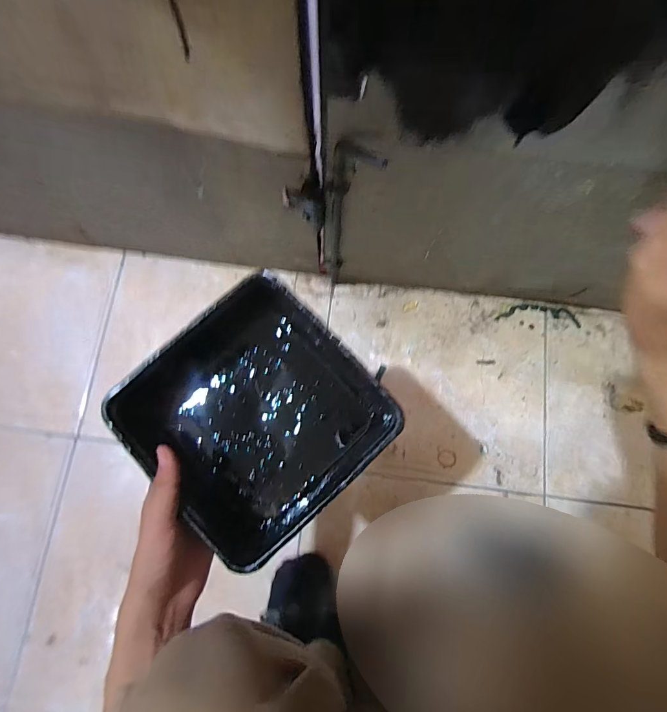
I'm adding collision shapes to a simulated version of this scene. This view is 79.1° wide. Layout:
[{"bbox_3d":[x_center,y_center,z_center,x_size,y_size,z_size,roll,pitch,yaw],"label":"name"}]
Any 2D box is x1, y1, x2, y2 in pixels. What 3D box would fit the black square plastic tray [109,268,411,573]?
[{"bbox_3d":[-0.070,0.055,0.388,0.197,0.075,0.199,-43,83,-8],"label":"black square plastic tray"}]

